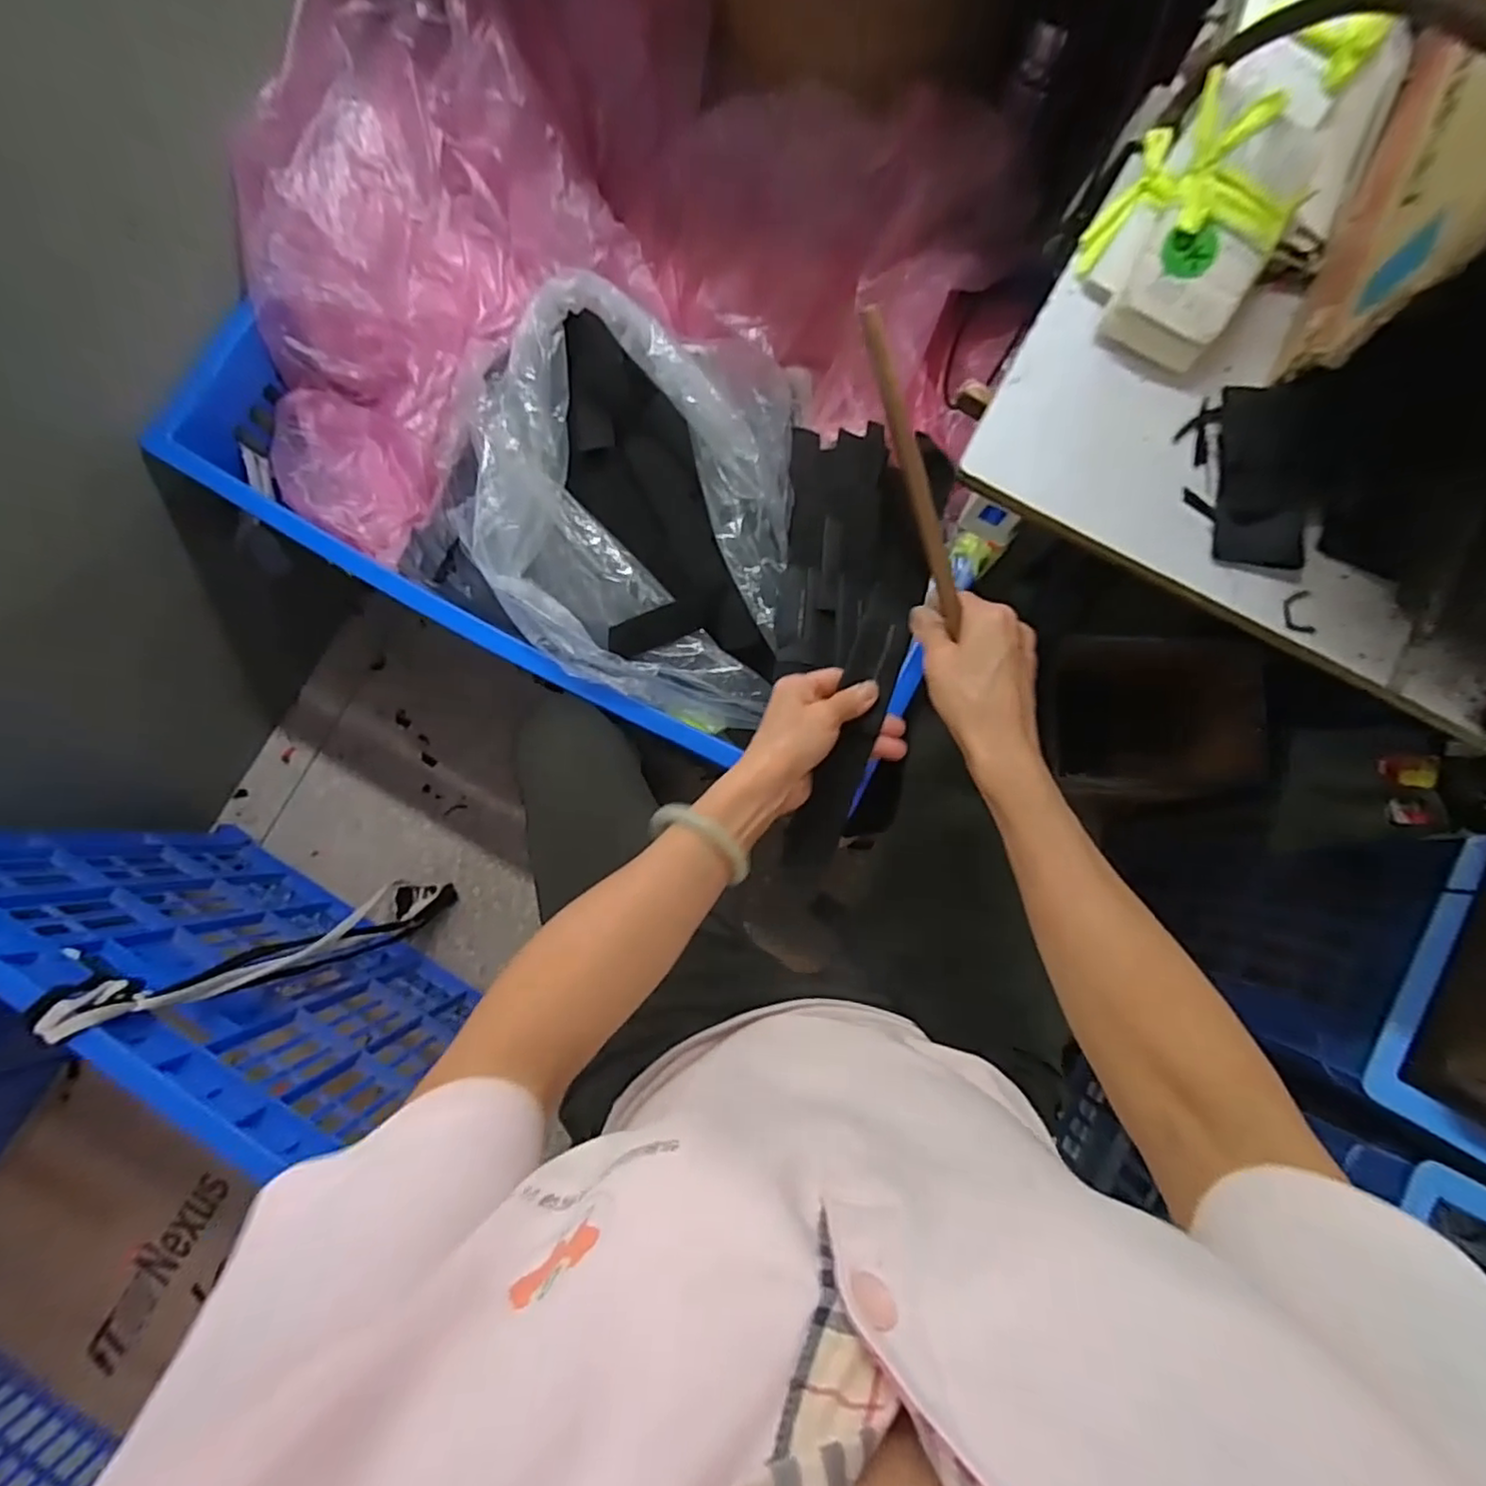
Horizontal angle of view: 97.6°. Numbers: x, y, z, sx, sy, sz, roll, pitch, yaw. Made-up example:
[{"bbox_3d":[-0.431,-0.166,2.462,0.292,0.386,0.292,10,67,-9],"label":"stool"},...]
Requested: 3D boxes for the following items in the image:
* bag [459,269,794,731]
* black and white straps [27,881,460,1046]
[{"bbox_3d":[-0.109,-0.262,0.670,0.311,0.187,0.426,4,83,1],"label":"bag"},{"bbox_3d":[-0.530,0.235,0.788,0.140,0.505,0.089,-17,83,-2],"label":"black and white straps"}]

